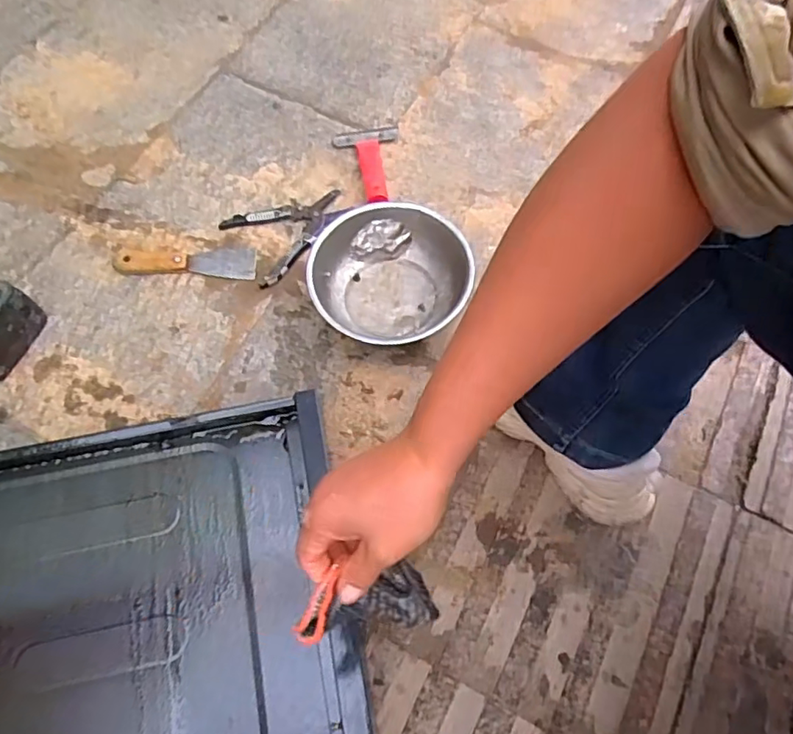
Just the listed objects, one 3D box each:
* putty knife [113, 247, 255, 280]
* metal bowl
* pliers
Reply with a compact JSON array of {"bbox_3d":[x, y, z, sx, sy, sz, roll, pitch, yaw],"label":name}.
[{"bbox_3d":[-0.287,-0.147,0.785,0.191,0.015,0.051,1,64,1],"label":"putty knife"},{"bbox_3d":[-0.006,-0.106,0.730,0.193,0.068,0.195,0,64,0],"label":"metal bowl"},{"bbox_3d":[-0.143,-0.192,0.806,0.162,0.015,0.122,-32,68,-14],"label":"pliers"}]

